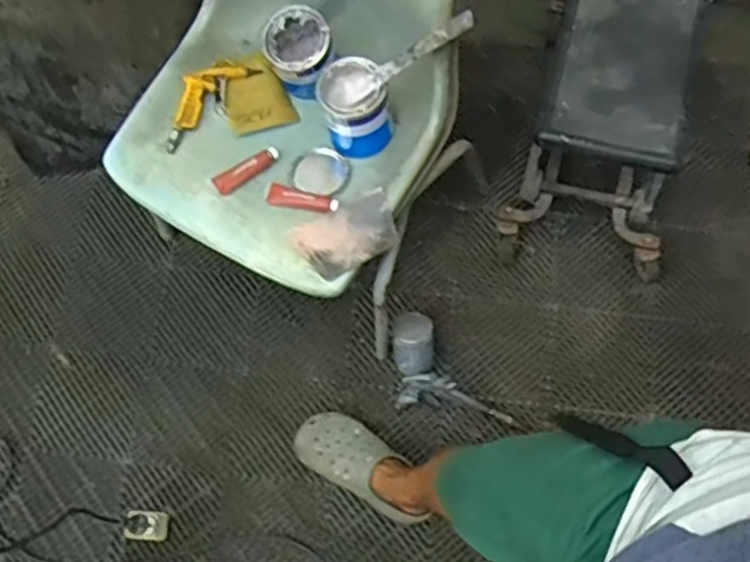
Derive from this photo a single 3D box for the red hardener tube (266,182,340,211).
[{"bbox_3d":[-0.112,-0.129,1.137,0.112,0.015,0.035,11,75,5],"label":"red hardener tube"}]

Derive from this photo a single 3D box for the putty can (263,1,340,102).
[{"bbox_3d":[-0.118,-0.354,1.161,0.114,0.108,0.118,-15,74,-2],"label":"putty can"}]

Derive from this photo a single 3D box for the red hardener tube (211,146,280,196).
[{"bbox_3d":[-0.202,-0.177,1.150,0.111,0.014,0.033,-38,76,-8],"label":"red hardener tube"}]

